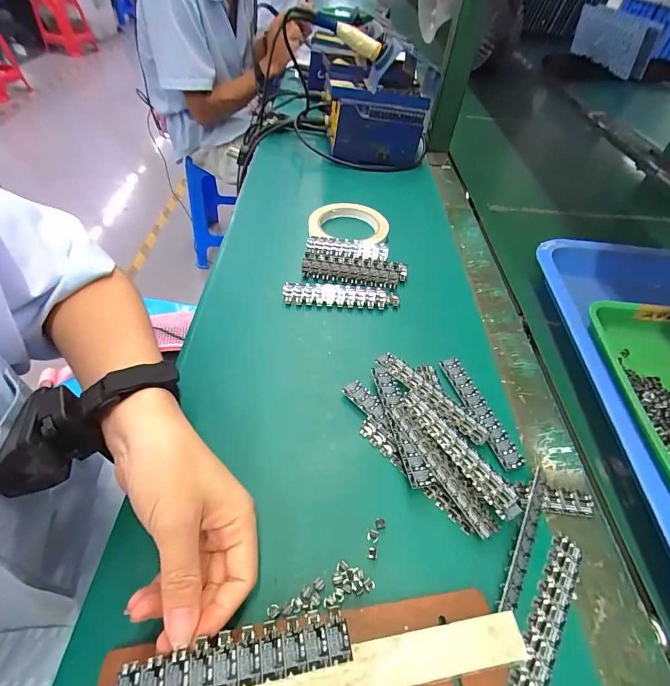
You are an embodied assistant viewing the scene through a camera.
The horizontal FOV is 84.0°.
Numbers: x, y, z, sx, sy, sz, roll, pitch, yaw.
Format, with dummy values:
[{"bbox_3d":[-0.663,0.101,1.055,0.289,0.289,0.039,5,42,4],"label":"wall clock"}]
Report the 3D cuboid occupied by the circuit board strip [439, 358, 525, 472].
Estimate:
[{"bbox_3d":[0.123,0.056,0.318,0.023,0.006,0.106,-13,51,-13],"label":"circuit board strip"}]

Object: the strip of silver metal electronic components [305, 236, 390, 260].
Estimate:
[{"bbox_3d":[0.015,-0.114,0.451,0.098,0.015,0.024,5,49,0],"label":"strip of silver metal electronic components"}]

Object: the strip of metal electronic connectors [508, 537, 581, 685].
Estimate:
[{"bbox_3d":[0.130,0.170,0.228,0.019,0.004,0.109,32,55,22],"label":"strip of metal electronic connectors"}]

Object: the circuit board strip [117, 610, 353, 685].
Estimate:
[{"bbox_3d":[-0.047,0.153,0.179,0.107,0.005,0.022,-7,48,-10],"label":"circuit board strip"}]

